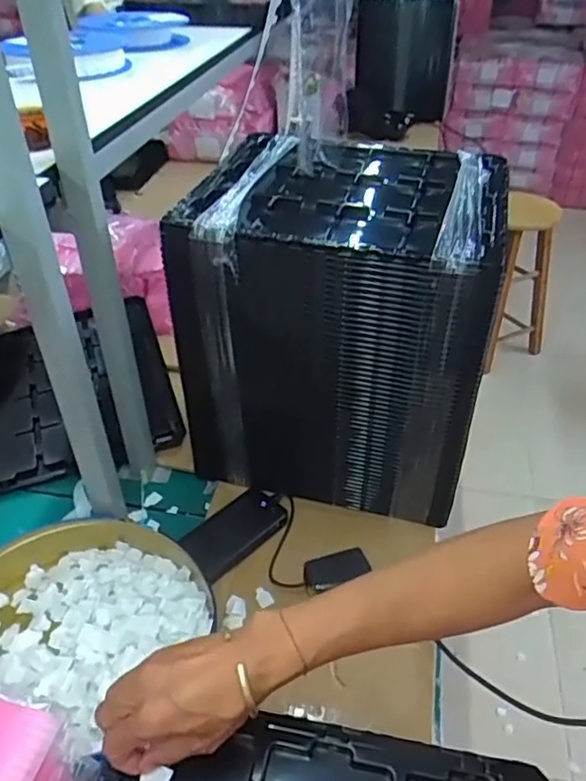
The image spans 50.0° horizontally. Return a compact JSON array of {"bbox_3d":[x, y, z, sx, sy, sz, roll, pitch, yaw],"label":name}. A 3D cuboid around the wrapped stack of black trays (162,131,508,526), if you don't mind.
[{"bbox_3d":[0.063,-0.091,0.892,0.375,0.402,0.318,8,39,10],"label":"wrapped stack of black trays"}]

